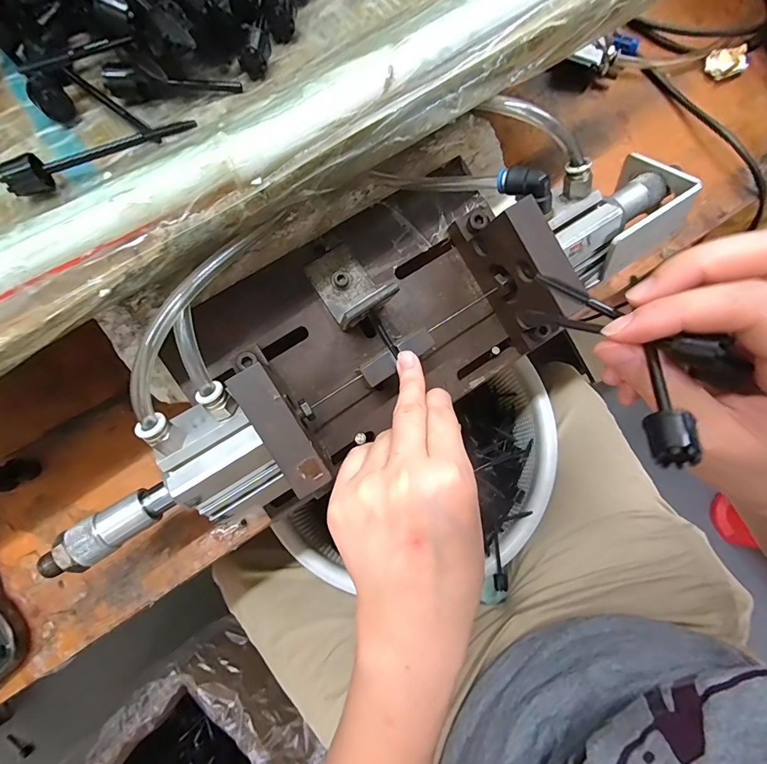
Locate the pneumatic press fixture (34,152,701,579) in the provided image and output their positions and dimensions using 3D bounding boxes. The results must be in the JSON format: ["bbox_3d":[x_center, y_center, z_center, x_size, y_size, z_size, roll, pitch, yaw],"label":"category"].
[{"bbox_3d":[-0.004,-0.040,0.254,0.429,0.093,0.130,-34,78,-11],"label":"pneumatic press fixture"}]

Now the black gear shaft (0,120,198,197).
[{"bbox_3d":[-0.130,-0.107,0.187,0.087,0.012,0.011,-24,77,-6],"label":"black gear shaft"}]

